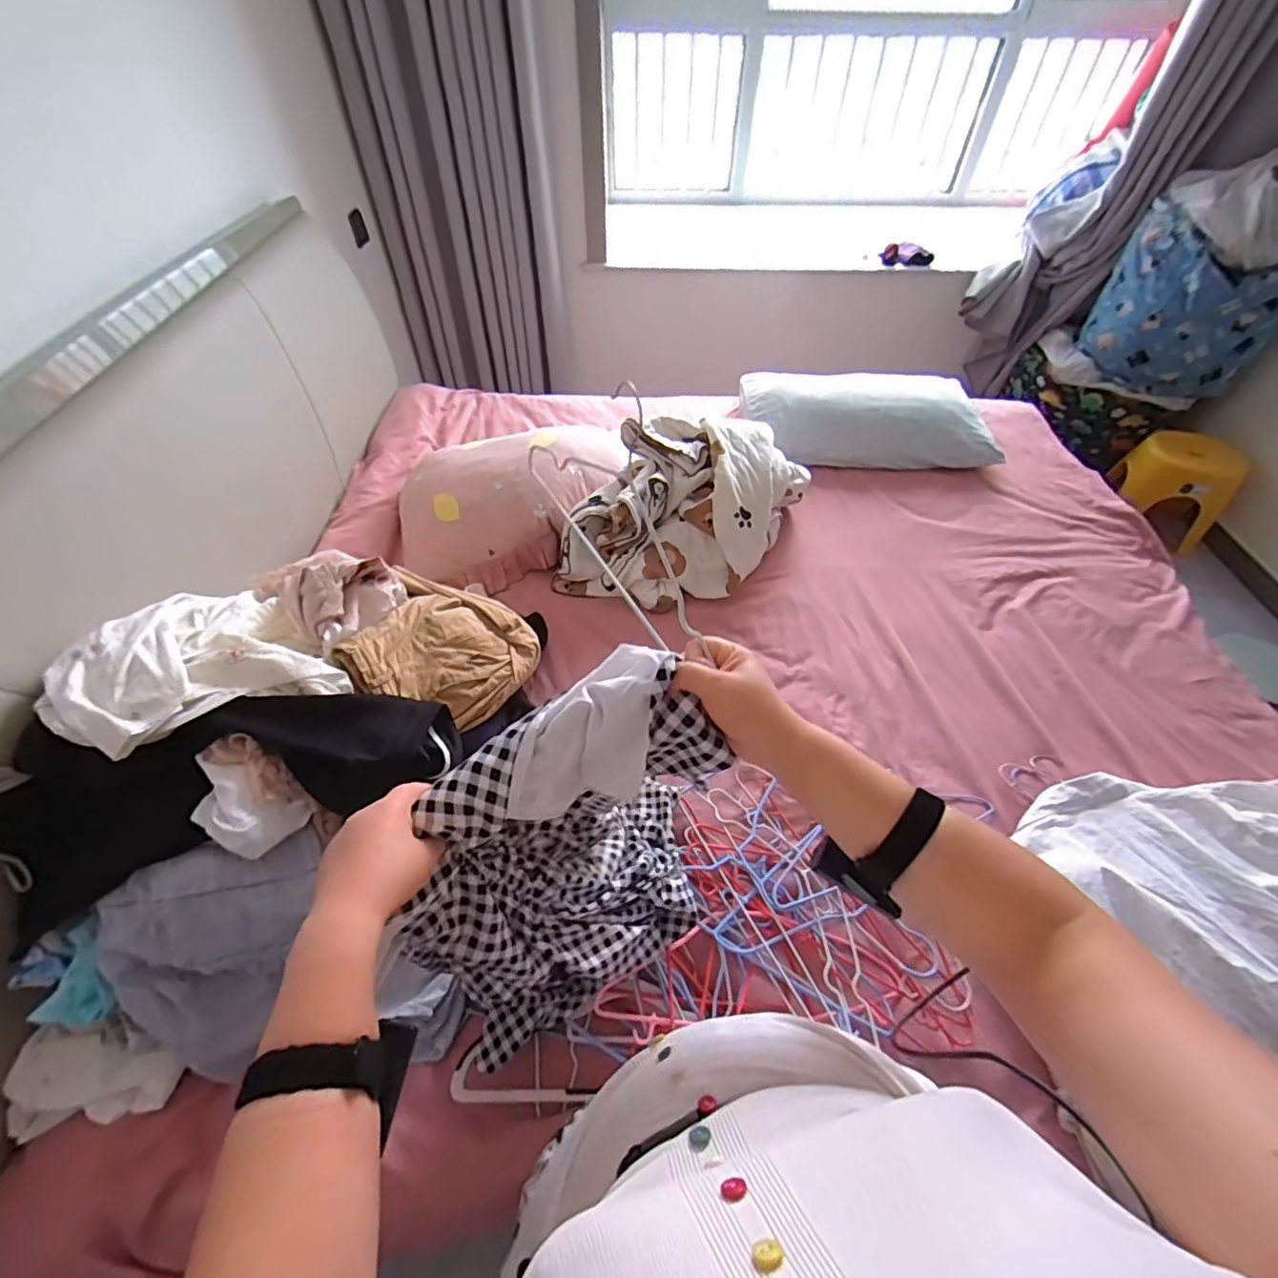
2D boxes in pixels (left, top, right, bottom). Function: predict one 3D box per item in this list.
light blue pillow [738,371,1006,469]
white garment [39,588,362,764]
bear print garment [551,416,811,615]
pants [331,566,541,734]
[{"bbox_3d":[0.640,-0.597,1.540,0.711,0.155,0.223,4,51,2],"label":"light blue pillow"},{"bbox_3d":[-0.580,0.019,0.738,0.294,0.077,0.258,-26,56,-20],"label":"white garment"},{"bbox_3d":[0.102,-0.281,1.224,0.406,0.214,0.467,21,54,15],"label":"bear print garment"},{"bbox_3d":[-0.294,-0.018,0.900,0.258,0.112,0.313,7,52,5],"label":"pants"}]

